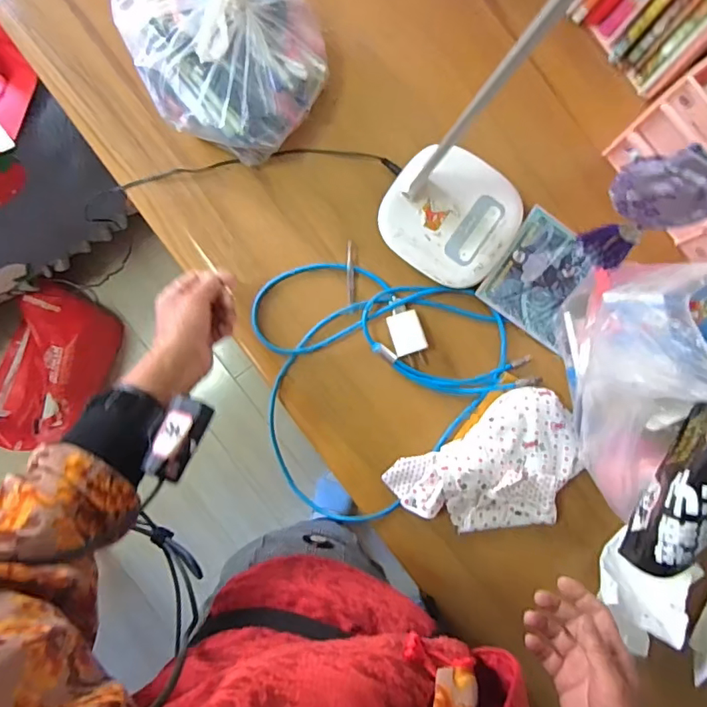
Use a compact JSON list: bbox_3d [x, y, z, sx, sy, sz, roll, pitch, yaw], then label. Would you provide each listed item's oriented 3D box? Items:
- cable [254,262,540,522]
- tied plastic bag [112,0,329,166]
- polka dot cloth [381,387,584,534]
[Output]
[{"bbox_3d":[0.007,0.016,0.621,0.317,0.046,0.293,0,86,0],"label":"cable"},{"bbox_3d":[-0.151,-0.339,0.574,0.235,0.124,0.192,28,87,2],"label":"tied plastic bag"},{"bbox_3d":[0.158,0.141,0.578,0.204,0.043,0.143,-31,87,-2],"label":"polka dot cloth"}]

